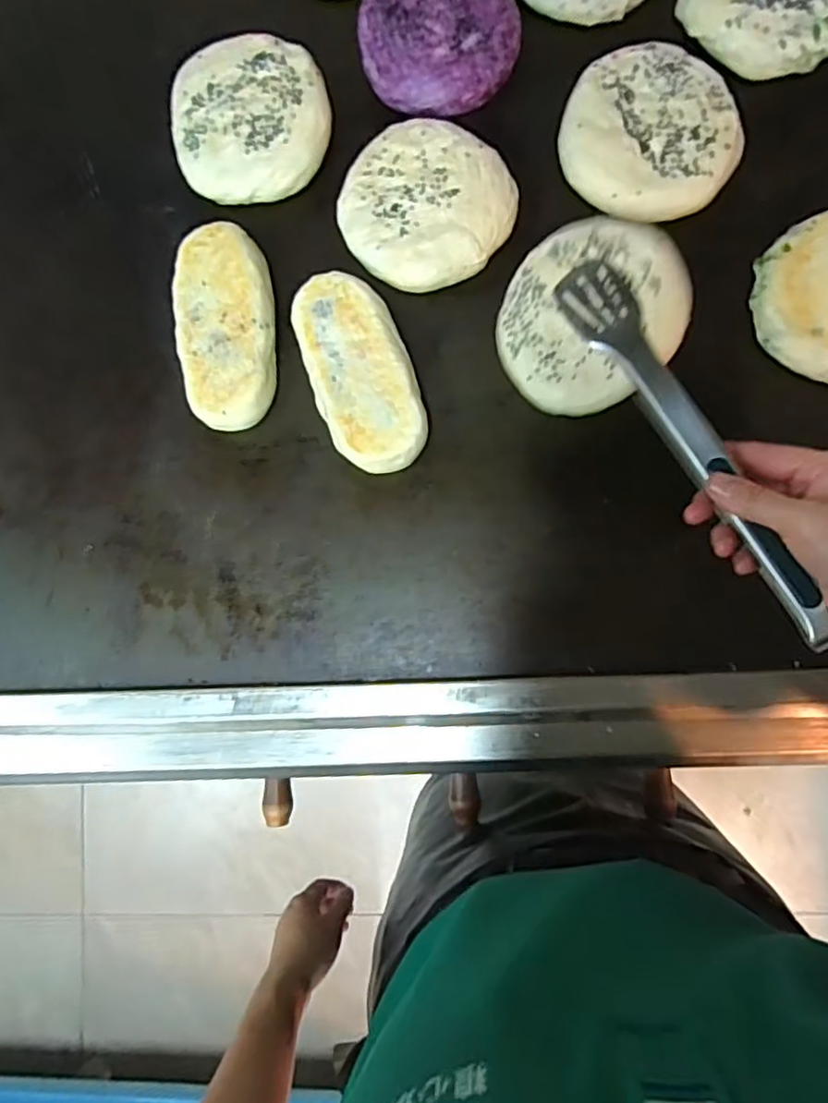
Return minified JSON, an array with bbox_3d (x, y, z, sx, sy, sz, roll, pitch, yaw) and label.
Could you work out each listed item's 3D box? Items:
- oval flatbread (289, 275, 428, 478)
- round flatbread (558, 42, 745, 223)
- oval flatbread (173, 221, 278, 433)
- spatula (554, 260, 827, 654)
[{"bbox_3d":[-0.037,-0.123,0.435,0.069,0.029,0.141,-18,83,4],"label":"oval flatbread"},{"bbox_3d":[0.164,-0.291,0.437,0.113,0.027,0.121,-1,84,6],"label":"round flatbread"},{"bbox_3d":[-0.134,-0.160,0.449,0.067,0.029,0.143,-8,84,5],"label":"oval flatbread"},{"bbox_3d":[0.171,-0.067,0.380,0.035,0.023,0.275,-28,77,2],"label":"spatula"}]

